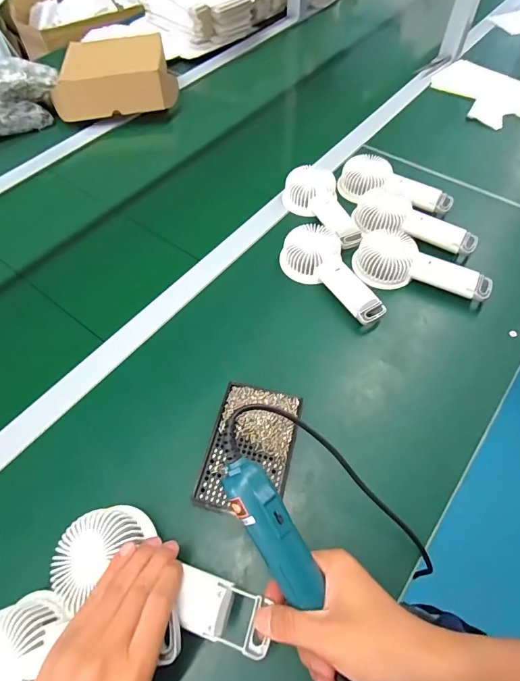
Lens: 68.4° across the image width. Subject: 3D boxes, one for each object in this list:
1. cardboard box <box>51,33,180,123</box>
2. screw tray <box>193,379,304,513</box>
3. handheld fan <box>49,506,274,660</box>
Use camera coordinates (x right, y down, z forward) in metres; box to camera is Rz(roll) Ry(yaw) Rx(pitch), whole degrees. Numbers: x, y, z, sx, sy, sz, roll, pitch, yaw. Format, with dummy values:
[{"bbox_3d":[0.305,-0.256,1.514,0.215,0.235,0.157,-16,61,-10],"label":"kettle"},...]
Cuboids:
[{"bbox_3d":[-0.303,-0.570,0.820,0.250,0.069,0.209,-2,59,1],"label":"cardboard box"},{"bbox_3d":[-0.010,0.120,0.421,0.087,0.024,0.135,11,60,9],"label":"screw tray"},{"bbox_3d":[-0.084,0.202,0.319,0.191,0.040,0.082,14,60,16],"label":"handheld fan"}]

